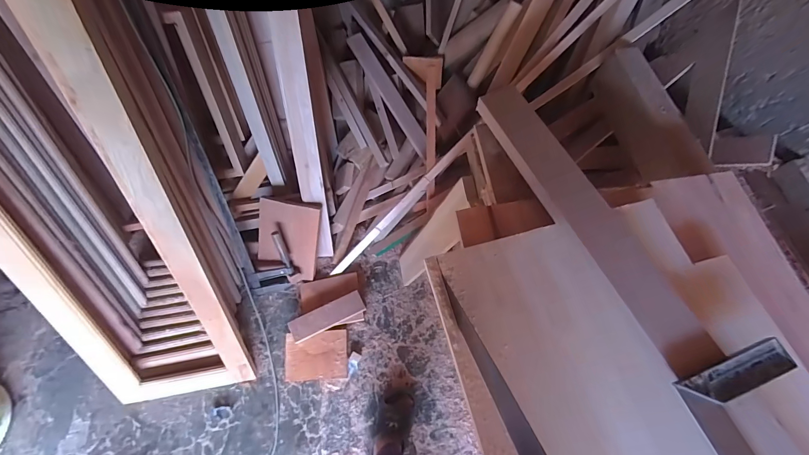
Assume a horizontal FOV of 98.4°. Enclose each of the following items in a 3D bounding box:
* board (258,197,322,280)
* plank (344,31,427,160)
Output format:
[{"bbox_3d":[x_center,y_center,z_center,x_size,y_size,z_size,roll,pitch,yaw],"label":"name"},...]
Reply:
[{"bbox_3d":[-0.403,0.035,1.202,0.203,0.275,0.031,11,23,-1],"label":"board"},{"bbox_3d":[-0.052,-0.504,1.331,0.072,0.017,0.521,-32,89,0],"label":"plank"}]

